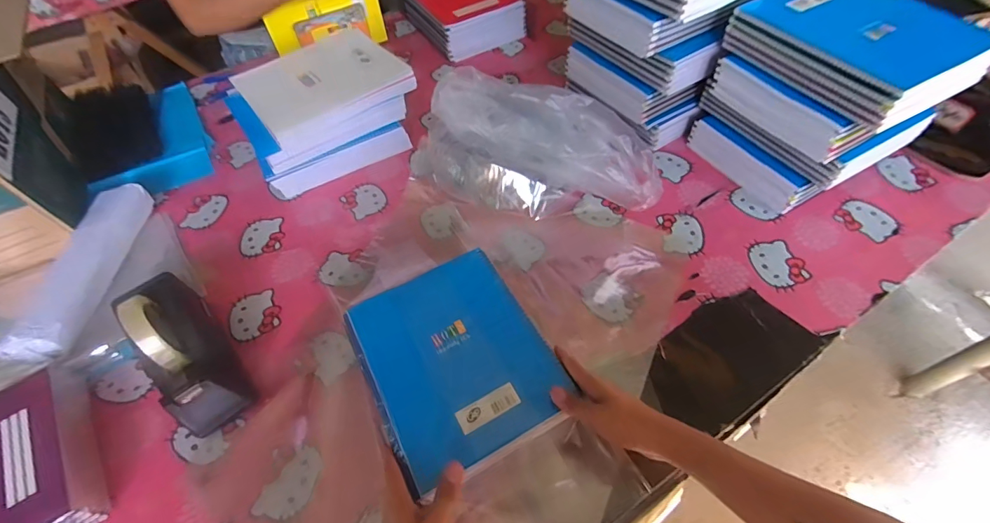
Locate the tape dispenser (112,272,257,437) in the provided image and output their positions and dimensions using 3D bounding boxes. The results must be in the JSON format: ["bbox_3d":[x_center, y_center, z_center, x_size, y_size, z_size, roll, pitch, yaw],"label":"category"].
[{"bbox_3d":[-0.397,0.106,0.547,0.071,0.123,0.196,-34,58,-19],"label":"tape dispenser"}]

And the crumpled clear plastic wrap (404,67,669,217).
[{"bbox_3d":[0.063,-0.173,0.676,0.366,0.183,0.116,7,54,10],"label":"crumpled clear plastic wrap"}]

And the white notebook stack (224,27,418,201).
[{"bbox_3d":[-0.302,-0.273,0.796,0.285,0.157,0.205,-27,56,-14],"label":"white notebook stack"}]

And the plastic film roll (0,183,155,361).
[{"bbox_3d":[-0.620,0.009,0.670,0.072,0.067,0.309,-4,53,2],"label":"plastic film roll"}]

